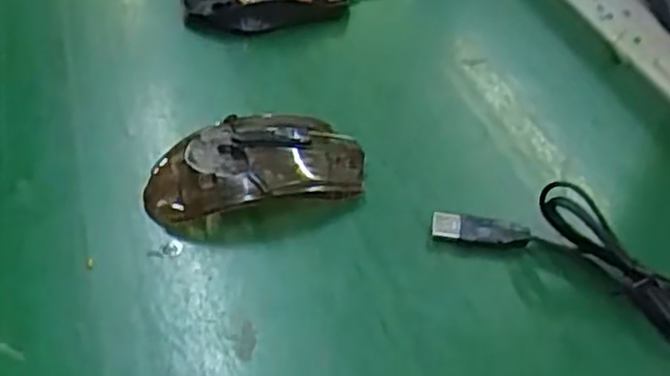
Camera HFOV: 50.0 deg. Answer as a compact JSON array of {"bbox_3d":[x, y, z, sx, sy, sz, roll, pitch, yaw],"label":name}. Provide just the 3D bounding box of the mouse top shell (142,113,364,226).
[{"bbox_3d":[-0.039,-0.011,0.358,0.106,0.030,0.049,-4,46,-7],"label":"mouse top shell"}]

